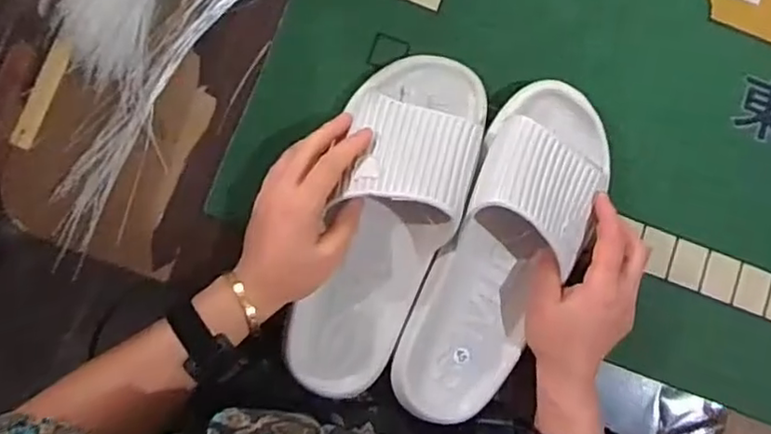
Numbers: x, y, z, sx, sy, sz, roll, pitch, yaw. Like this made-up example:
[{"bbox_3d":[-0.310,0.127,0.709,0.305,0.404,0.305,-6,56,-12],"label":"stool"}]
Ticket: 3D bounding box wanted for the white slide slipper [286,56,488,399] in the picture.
[{"bbox_3d":[0.002,0.002,0.495,0.101,0.069,0.276,20,86,-4],"label":"white slide slipper"}]

